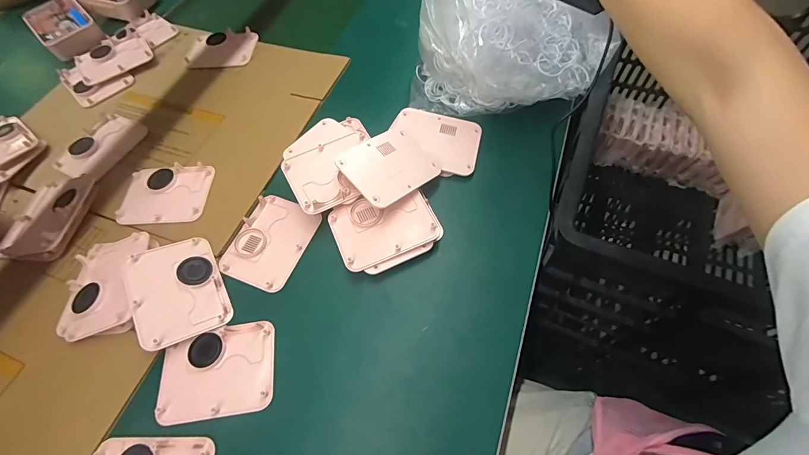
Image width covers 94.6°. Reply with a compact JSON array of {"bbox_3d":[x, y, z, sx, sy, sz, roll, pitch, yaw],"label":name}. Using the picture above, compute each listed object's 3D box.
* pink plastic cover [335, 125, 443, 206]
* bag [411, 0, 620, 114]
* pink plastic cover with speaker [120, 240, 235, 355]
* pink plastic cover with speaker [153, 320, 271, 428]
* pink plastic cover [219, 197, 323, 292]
[{"bbox_3d":[-0.019,-0.085,0.500,0.127,0.005,0.095,-33,75,-33],"label":"pink plastic cover"},{"bbox_3d":[0.144,-0.265,0.538,0.248,0.186,0.160,29,67,16],"label":"bag"},{"bbox_3d":[-0.273,0.074,0.451,0.097,0.009,0.125,-18,66,-29],"label":"pink plastic cover with speaker"},{"bbox_3d":[-0.211,0.162,0.421,0.122,0.009,0.094,-9,61,-1],"label":"pink plastic cover with speaker"},{"bbox_3d":[-0.177,0.019,0.500,0.092,0.010,0.124,19,64,14],"label":"pink plastic cover"}]

